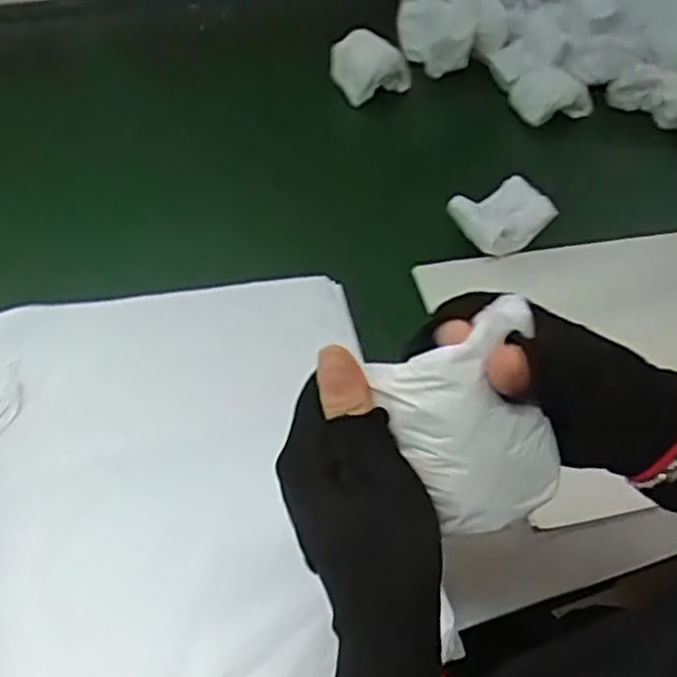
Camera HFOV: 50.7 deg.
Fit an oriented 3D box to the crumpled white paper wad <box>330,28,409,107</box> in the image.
[{"bbox_3d":[0.041,-0.400,1.048,0.075,0.068,0.121,-24,58,-22],"label":"crumpled white paper wad"}]

